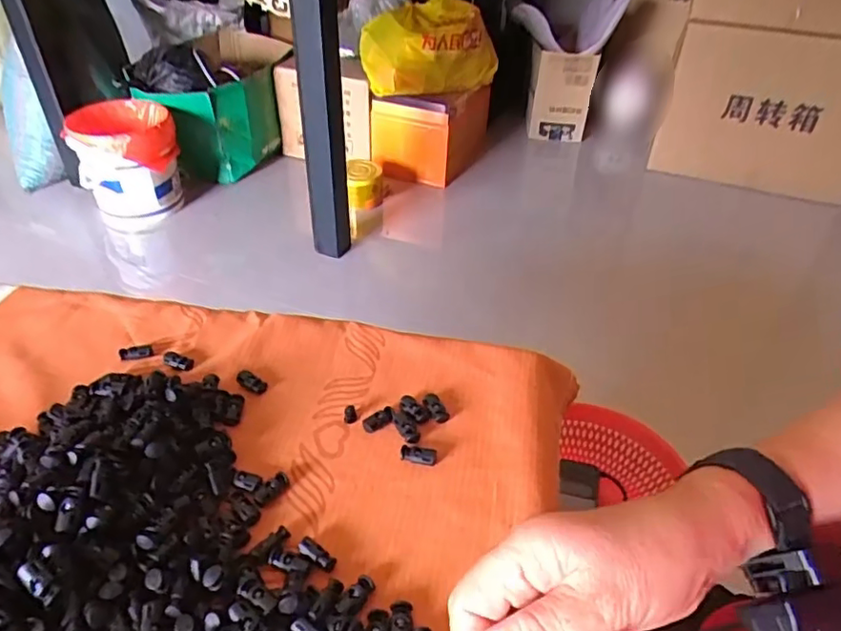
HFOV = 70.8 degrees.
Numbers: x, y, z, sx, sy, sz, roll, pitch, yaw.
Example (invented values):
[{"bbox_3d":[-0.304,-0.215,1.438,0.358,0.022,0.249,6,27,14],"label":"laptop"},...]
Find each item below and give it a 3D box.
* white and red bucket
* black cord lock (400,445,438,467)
[{"bbox_3d":[-0.795,-0.402,1.617,0.251,0.295,0.240,-23,44,-29],"label":"white and red bucket"},{"bbox_3d":[-0.002,0.106,0.456,0.028,0.009,0.013,9,38,9],"label":"black cord lock"}]

